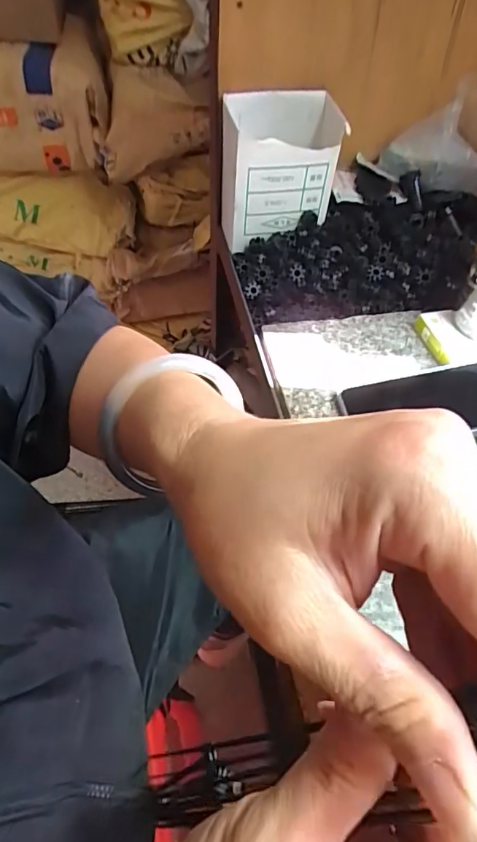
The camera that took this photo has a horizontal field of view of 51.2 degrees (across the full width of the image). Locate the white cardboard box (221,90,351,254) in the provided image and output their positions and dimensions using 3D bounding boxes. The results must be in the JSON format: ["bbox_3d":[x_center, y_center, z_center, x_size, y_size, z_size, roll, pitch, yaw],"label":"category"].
[{"bbox_3d":[0.043,-0.276,0.571,0.122,0.151,0.079,-10,53,-10],"label":"white cardboard box"}]

